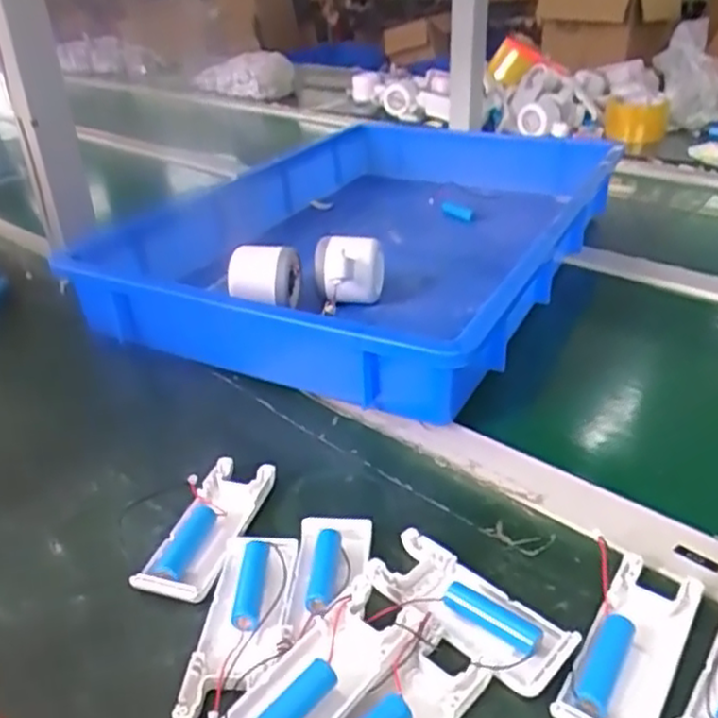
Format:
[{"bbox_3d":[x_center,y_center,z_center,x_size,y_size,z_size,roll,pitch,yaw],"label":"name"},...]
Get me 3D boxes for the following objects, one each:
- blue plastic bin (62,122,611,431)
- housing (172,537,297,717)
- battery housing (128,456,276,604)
[{"bbox_3d":[0.040,-0.147,0.743,0.384,0.086,0.622,13,34,25],"label":"blue plastic bin"},{"bbox_3d":[-0.057,0.130,0.344,0.043,0.019,0.101,-1,31,2],"label":"housing"},{"bbox_3d":[-0.087,0.097,0.404,0.038,0.016,0.100,8,32,16],"label":"battery housing"}]

